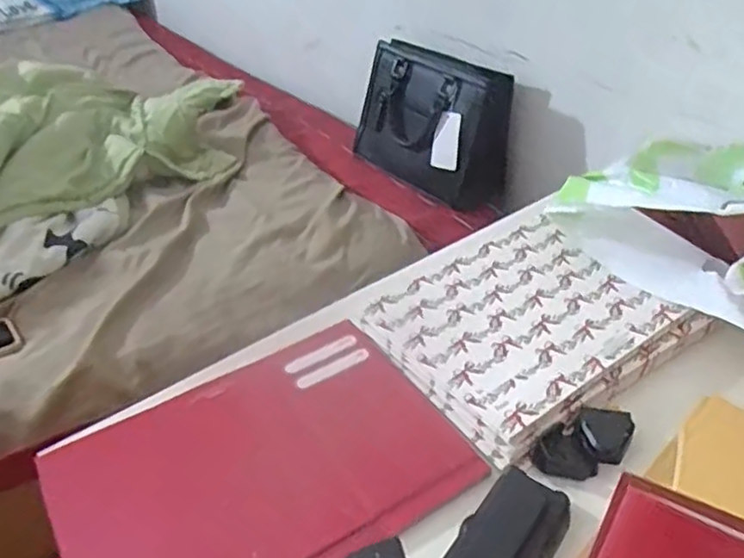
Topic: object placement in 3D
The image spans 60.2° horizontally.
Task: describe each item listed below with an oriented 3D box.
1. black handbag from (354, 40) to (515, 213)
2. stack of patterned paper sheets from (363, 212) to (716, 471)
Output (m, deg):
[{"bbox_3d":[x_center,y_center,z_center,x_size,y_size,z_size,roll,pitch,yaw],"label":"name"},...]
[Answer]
[{"bbox_3d":[0.094,-0.254,1.034,0.119,0.194,0.260,-24,42,-27],"label":"black handbag"},{"bbox_3d":[0.128,0.035,0.543,0.218,0.028,0.188,-24,42,-27],"label":"stack of patterned paper sheets"}]

